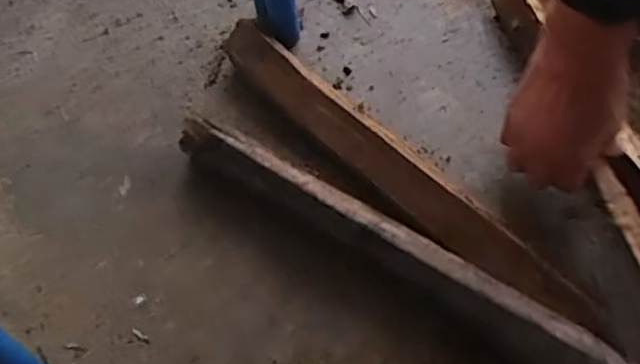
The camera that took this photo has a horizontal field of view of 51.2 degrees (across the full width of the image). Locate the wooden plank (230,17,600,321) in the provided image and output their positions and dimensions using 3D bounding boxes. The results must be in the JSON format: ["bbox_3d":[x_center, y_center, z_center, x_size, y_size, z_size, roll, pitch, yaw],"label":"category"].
[{"bbox_3d":[0.062,-0.013,0.548,0.364,0.038,0.051,42,69,15],"label":"wooden plank"}]

